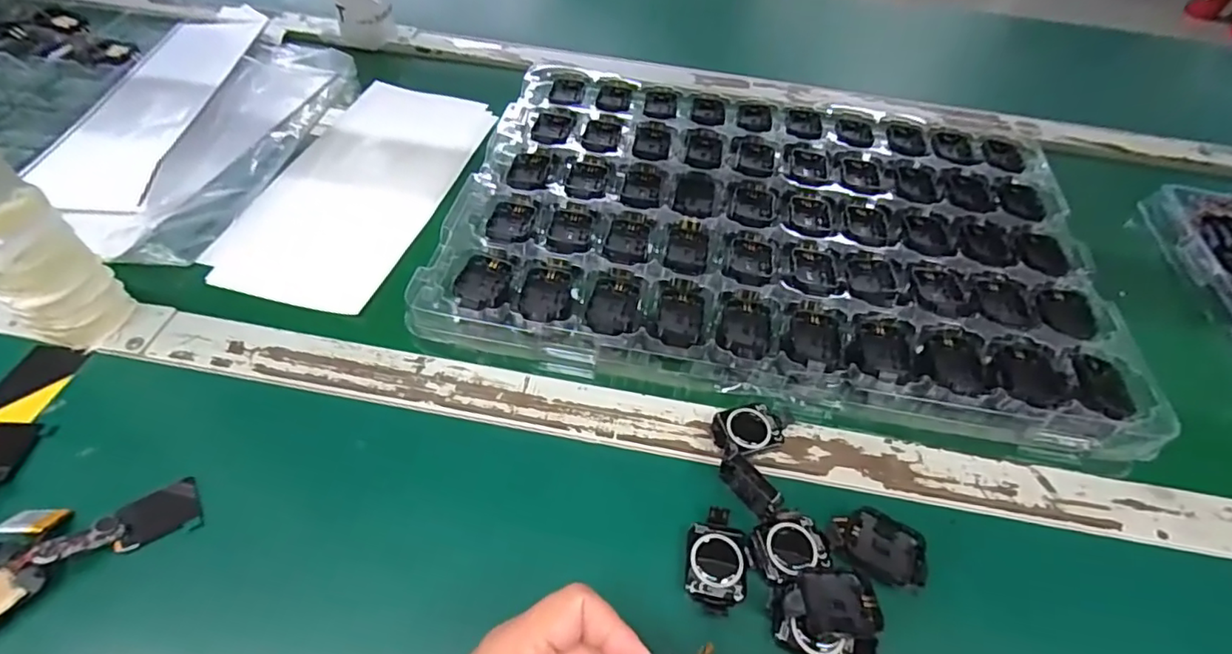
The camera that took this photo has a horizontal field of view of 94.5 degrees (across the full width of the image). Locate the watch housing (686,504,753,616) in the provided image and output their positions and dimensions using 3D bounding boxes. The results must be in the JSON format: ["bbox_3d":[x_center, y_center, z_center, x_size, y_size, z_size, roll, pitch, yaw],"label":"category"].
[{"bbox_3d":[0.056,0.128,0.311,0.033,0.011,0.053,10,51,3],"label":"watch housing"}]

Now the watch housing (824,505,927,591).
[{"bbox_3d":[0.147,0.124,0.320,0.051,0.015,0.034,23,53,13],"label":"watch housing"}]

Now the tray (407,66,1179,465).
[{"bbox_3d":[0.129,-0.088,0.477,0.496,0.038,0.354,11,51,4],"label":"tray"}]

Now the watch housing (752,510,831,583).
[{"bbox_3d":[0.097,0.122,0.320,0.039,0.011,0.033,-13,53,-15],"label":"watch housing"}]

